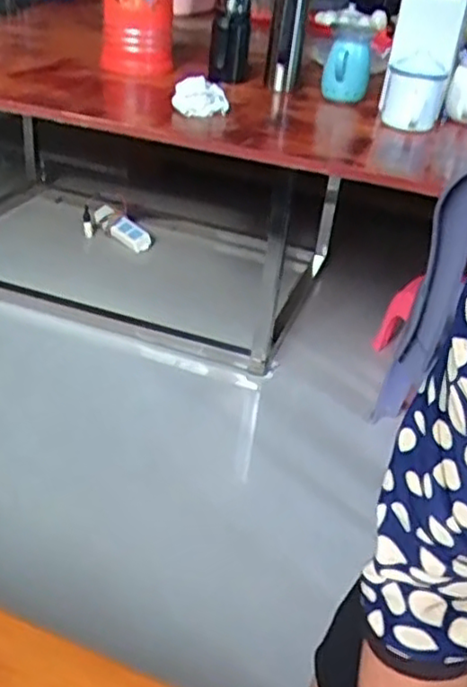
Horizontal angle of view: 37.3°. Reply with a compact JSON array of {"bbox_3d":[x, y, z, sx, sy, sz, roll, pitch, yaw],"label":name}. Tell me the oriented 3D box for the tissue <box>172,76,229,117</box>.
[{"bbox_3d":[-0.052,-0.393,1.100,0.086,0.036,0.088,5,33,-3],"label":"tissue"}]

